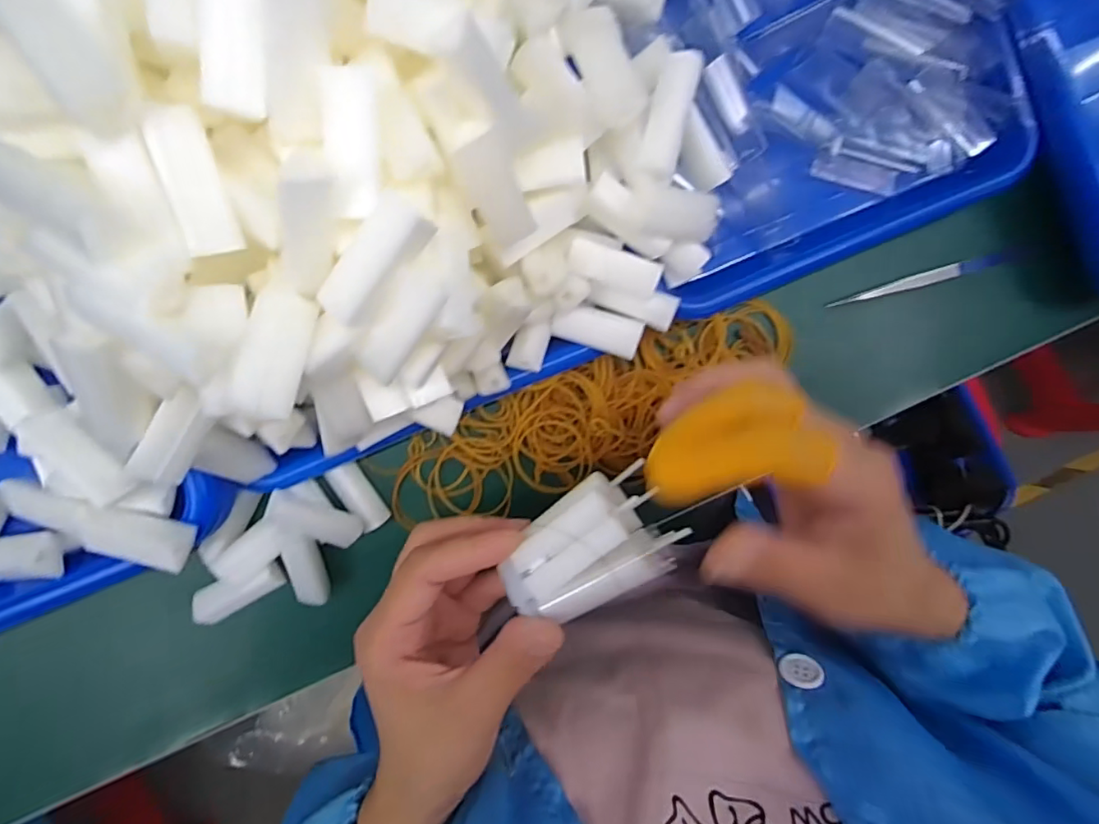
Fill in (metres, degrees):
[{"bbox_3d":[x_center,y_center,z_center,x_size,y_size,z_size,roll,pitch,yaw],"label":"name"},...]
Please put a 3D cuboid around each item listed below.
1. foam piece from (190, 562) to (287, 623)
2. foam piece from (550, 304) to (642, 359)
[{"bbox_3d":[-0.169,0.097,0.299,0.048,0.009,0.020,-29,95,-3],"label":"foam piece"},{"bbox_3d":[0.025,-0.043,0.288,0.045,0.010,0.021,18,91,-6],"label":"foam piece"}]

